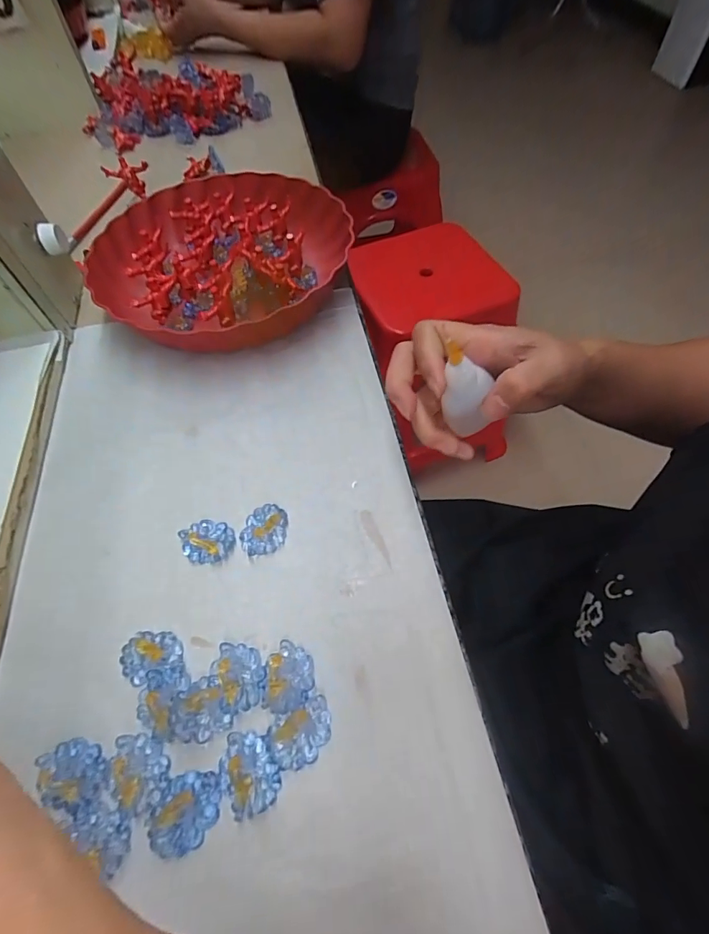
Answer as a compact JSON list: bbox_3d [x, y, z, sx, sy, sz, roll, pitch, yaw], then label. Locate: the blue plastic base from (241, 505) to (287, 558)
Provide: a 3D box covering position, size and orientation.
[{"bbox_3d":[-0.062,0.041,0.300,0.031,0.012,0.035,-3,59,6],"label":"blue plastic base"}]

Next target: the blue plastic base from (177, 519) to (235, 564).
[{"bbox_3d":[-0.101,0.049,0.299,0.033,0.012,0.035,-3,59,5],"label":"blue plastic base"}]

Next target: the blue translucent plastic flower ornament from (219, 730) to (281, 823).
[{"bbox_3d":[-0.056,0.157,0.227,0.028,0.009,0.037,-32,60,-12],"label":"blue translucent plastic flower ornament"}]

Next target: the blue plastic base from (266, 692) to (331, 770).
[{"bbox_3d":[-0.029,0.144,0.237,0.036,0.008,0.027,-28,60,-10],"label":"blue plastic base"}]

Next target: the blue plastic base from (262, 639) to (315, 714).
[{"bbox_3d":[-0.037,0.119,0.252,0.027,0.009,0.037,-6,58,4],"label":"blue plastic base"}]

